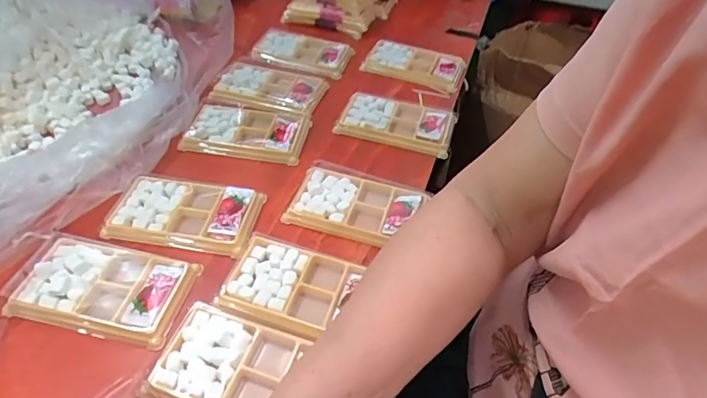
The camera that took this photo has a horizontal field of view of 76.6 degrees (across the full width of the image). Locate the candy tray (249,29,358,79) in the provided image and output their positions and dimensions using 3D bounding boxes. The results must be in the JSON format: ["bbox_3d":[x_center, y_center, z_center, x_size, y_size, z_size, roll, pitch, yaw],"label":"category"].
[{"bbox_3d":[-0.071,-0.215,0.650,0.131,0.023,0.102,9,47,6],"label":"candy tray"}]

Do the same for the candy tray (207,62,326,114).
[{"bbox_3d":[-0.109,-0.144,0.582,0.130,0.017,0.090,11,47,7],"label":"candy tray"}]

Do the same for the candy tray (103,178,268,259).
[{"bbox_3d":[-0.162,0.016,0.437,0.133,0.023,0.072,8,47,4],"label":"candy tray"}]

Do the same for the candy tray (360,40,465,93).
[{"bbox_3d":[0.088,-0.194,0.644,0.138,0.015,0.079,19,49,14],"label":"candy tray"}]

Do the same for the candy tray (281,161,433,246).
[{"bbox_3d":[0.001,0.006,0.455,0.126,0.019,0.078,13,48,9],"label":"candy tray"}]

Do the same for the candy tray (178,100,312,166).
[{"bbox_3d":[-0.124,-0.083,0.526,0.134,0.018,0.084,8,47,5],"label":"candy tray"}]

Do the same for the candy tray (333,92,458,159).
[{"bbox_3d":[0.054,-0.095,0.549,0.135,0.016,0.082,13,48,9],"label":"candy tray"}]

